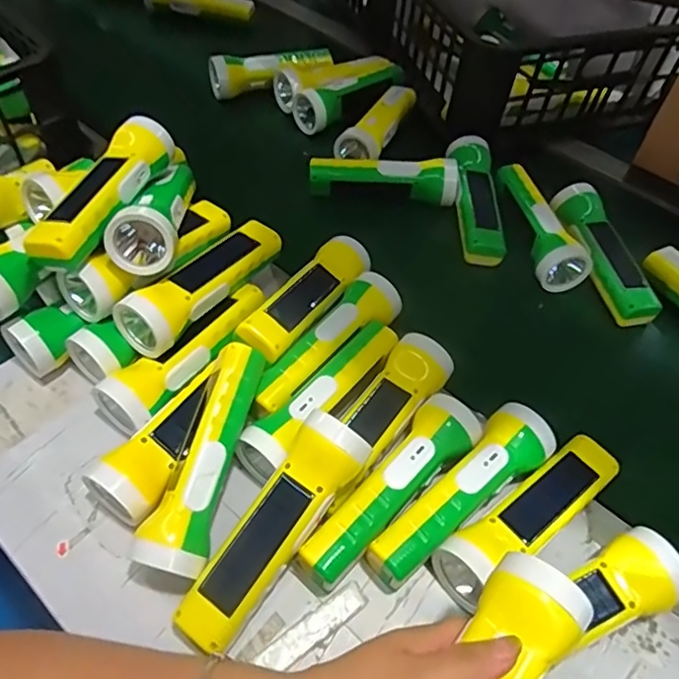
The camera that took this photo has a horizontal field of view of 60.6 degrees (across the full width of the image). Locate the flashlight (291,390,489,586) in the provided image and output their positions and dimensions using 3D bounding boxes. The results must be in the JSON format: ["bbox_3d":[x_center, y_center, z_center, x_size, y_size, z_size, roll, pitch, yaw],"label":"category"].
[{"bbox_3d":[0.043,0.113,0.439,0.049,0.039,0.173,36,58,20],"label":"flashlight"}]

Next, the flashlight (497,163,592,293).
[{"bbox_3d":[0.222,-0.130,0.638,0.056,0.042,0.160,-4,55,-5],"label":"flashlight"}]

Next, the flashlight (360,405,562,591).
[{"bbox_3d":[0.095,0.115,0.438,0.173,0.043,0.046,-35,63,-27],"label":"flashlight"}]

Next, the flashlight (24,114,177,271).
[{"bbox_3d":[-0.196,-0.128,0.500,0.043,0.046,0.177,17,54,8],"label":"flashlight"}]

